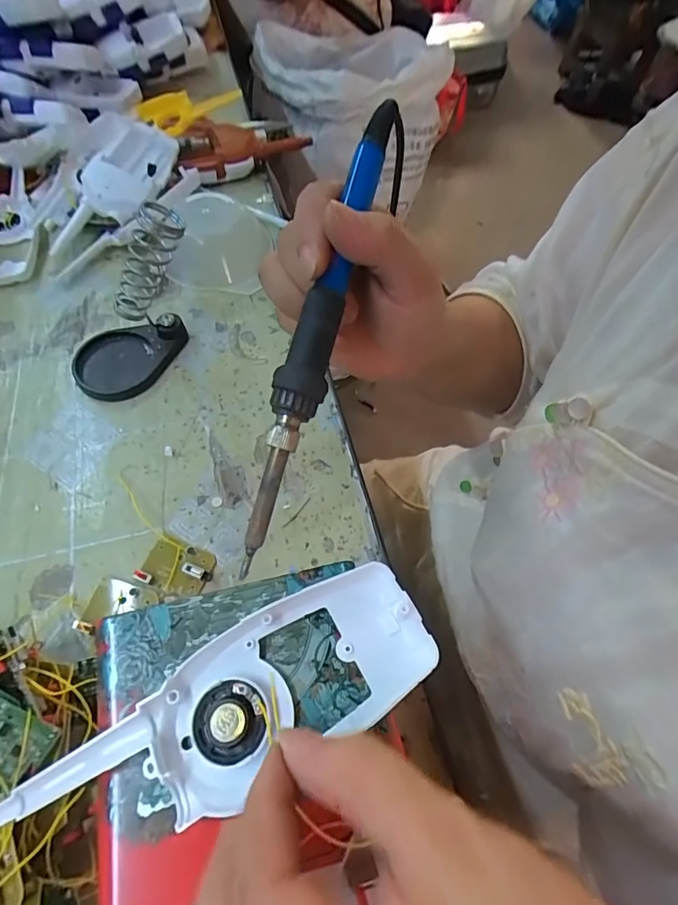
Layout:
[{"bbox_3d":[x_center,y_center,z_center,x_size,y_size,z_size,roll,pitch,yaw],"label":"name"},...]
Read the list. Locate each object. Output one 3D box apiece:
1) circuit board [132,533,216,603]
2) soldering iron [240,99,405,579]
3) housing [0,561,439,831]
[{"bbox_3d":[-0.106,0.076,0.305,0.044,0.007,0.036,18,61,8],"label":"circuit board"},{"bbox_3d":[-0.006,-0.053,0.194,0.022,0.015,0.206,17,86,8],"label":"soldering iron"},{"bbox_3d":[-0.041,0.099,0.182,0.161,0.015,0.055,-23,64,-12],"label":"housing"}]

